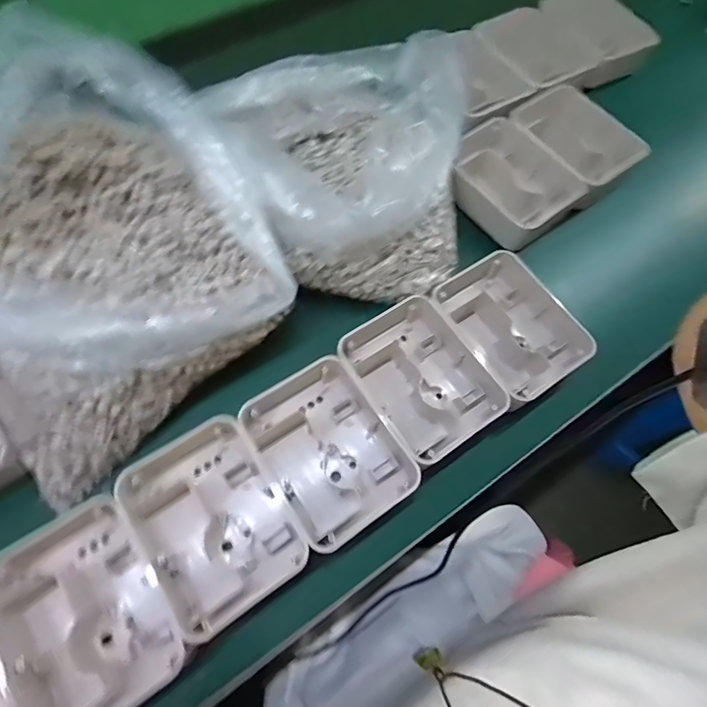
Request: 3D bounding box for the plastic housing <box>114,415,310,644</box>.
[{"bbox_3d":[-0.105,0.122,0.334,0.099,0.036,0.137,-31,72,-14],"label":"plastic housing"}]

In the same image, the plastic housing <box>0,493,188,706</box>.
[{"bbox_3d":[-0.182,0.174,0.309,0.095,0.046,0.140,-32,72,-15],"label":"plastic housing"}]

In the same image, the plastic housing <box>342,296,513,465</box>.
[{"bbox_3d":[0.054,0.018,0.391,0.100,0.049,0.140,-31,72,-14],"label":"plastic housing"}]

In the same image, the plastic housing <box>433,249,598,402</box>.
[{"bbox_3d":[0.146,-0.026,0.422,0.109,0.052,0.132,-29,71,-14],"label":"plastic housing"}]

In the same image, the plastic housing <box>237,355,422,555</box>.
[{"bbox_3d":[-0.020,0.076,0.362,0.095,0.040,0.139,-31,72,-14],"label":"plastic housing"}]

